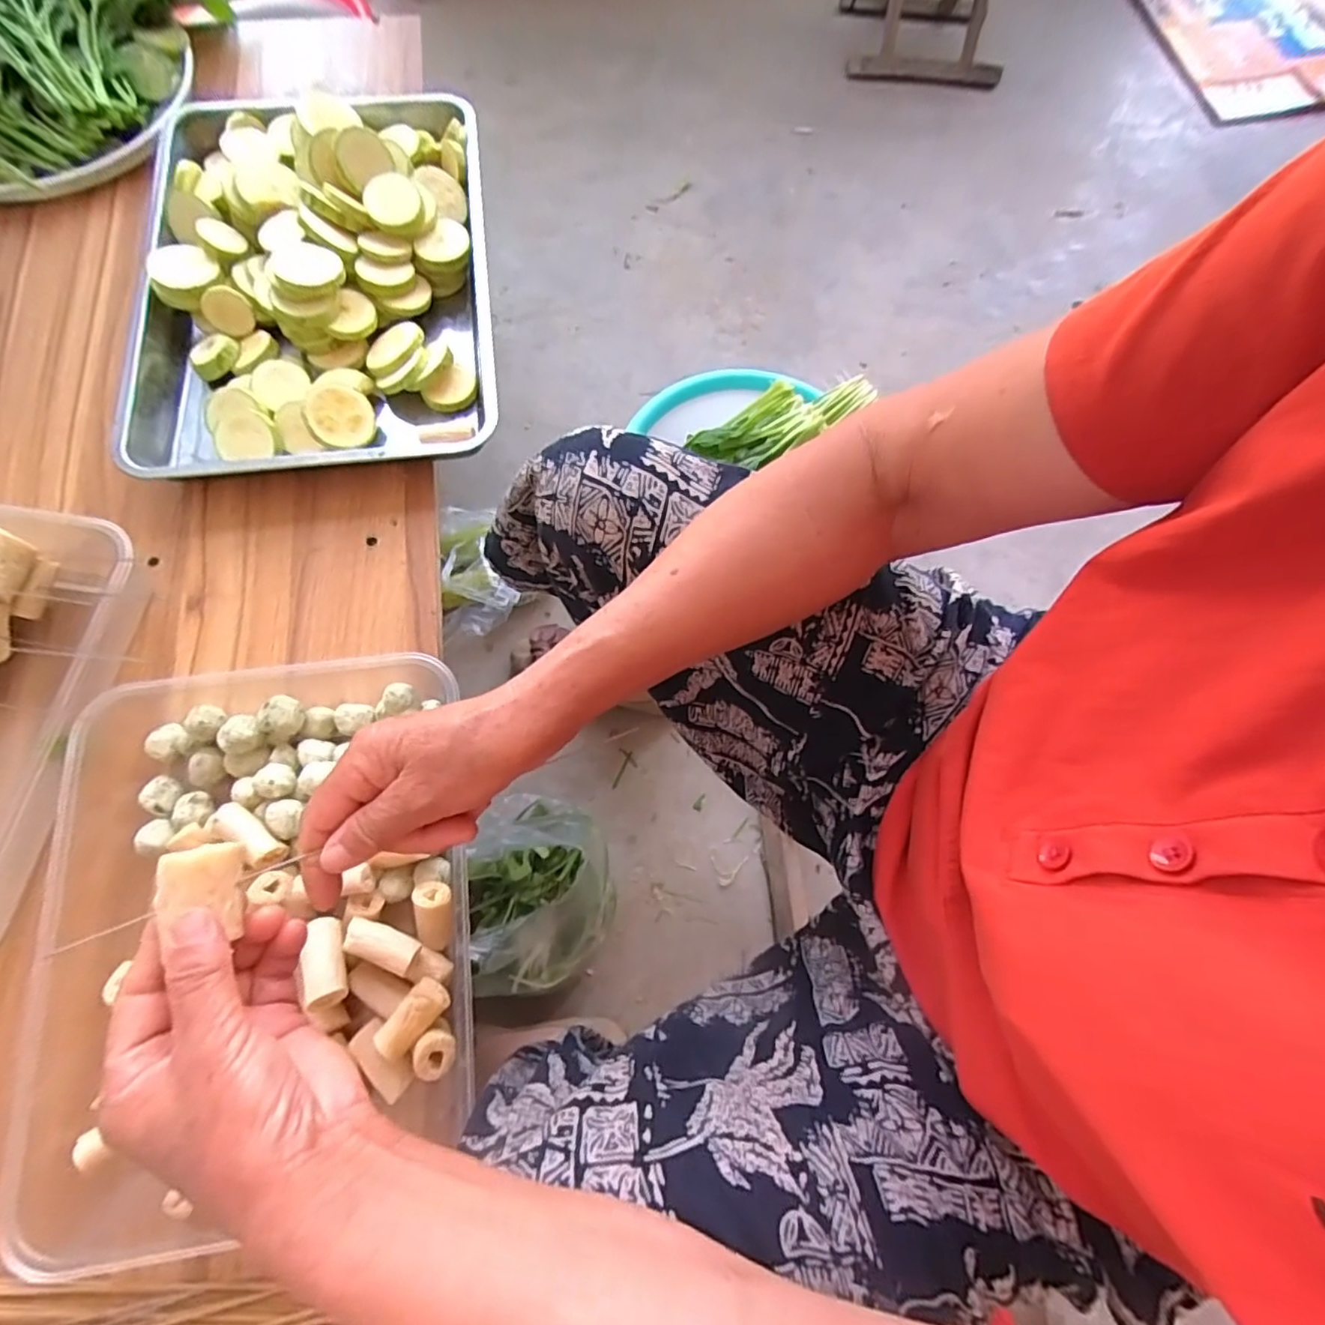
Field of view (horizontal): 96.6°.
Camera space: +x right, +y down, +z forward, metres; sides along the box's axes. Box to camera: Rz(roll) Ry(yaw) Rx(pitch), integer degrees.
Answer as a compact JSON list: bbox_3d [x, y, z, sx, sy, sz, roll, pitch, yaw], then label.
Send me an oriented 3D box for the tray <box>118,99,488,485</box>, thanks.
[{"bbox_3d":[-0.339,-0.389,0.574,0.319,0.078,0.445,-7,71,-5],"label":"tray"}]

